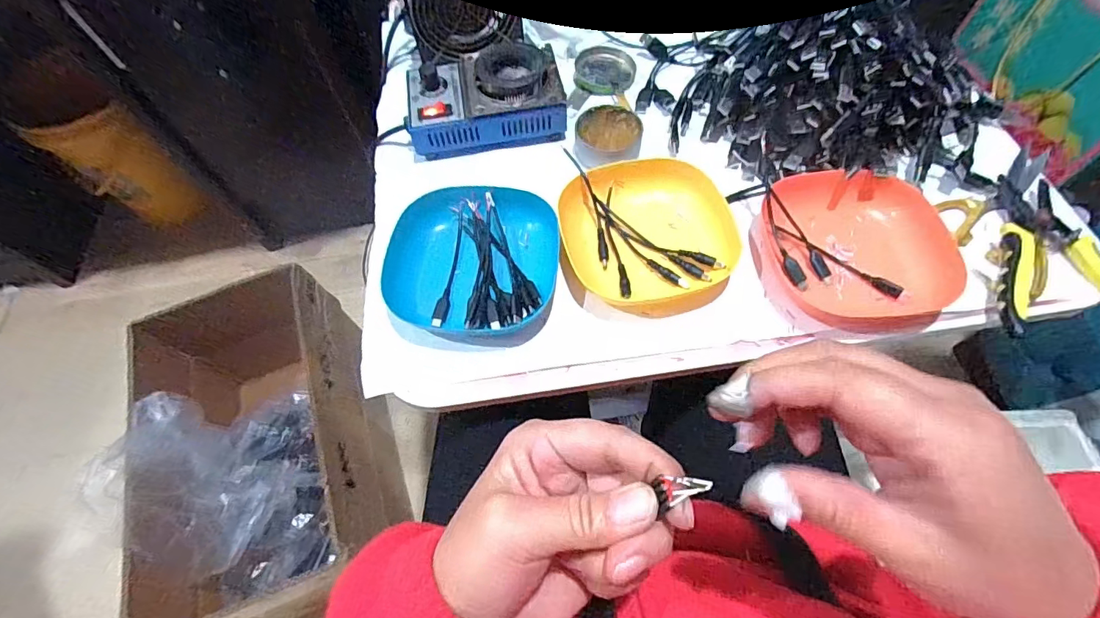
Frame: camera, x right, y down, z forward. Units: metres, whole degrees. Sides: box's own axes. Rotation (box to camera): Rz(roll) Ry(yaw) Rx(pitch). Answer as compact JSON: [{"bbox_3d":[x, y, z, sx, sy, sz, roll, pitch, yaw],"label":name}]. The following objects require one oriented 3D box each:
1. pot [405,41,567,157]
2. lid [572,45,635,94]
[{"bbox_3d":[-0.064,-0.211,0.484,0.149,0.056,0.093,-8,62,-1],"label":"pot"},{"bbox_3d":[0.061,-0.264,0.541,0.065,0.007,0.072,12,64,9],"label":"lid"}]

